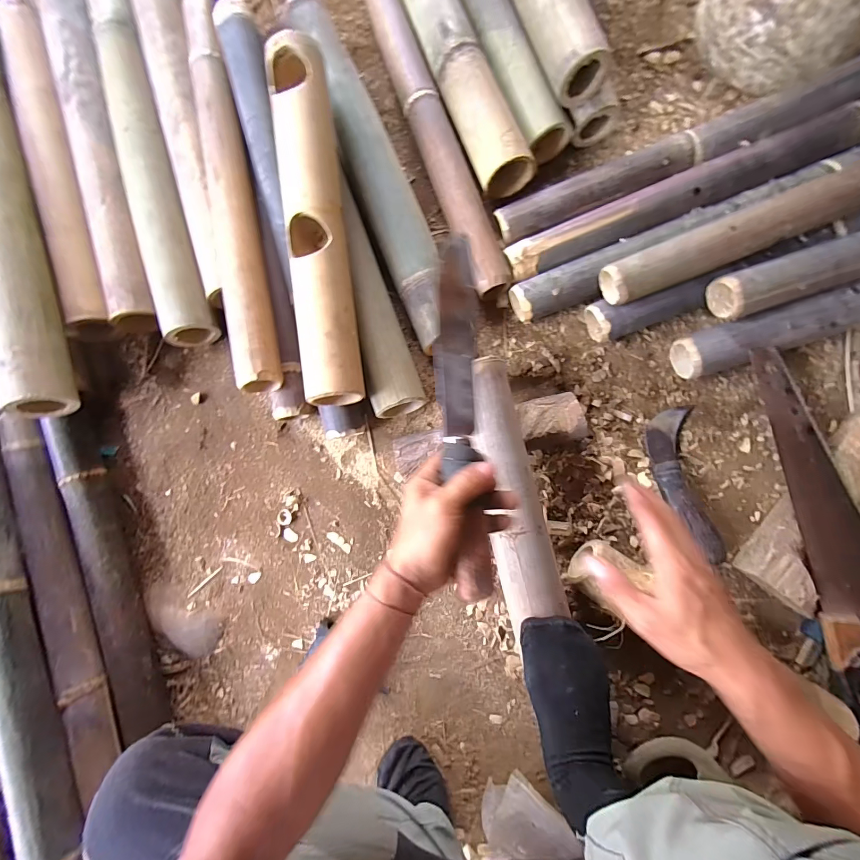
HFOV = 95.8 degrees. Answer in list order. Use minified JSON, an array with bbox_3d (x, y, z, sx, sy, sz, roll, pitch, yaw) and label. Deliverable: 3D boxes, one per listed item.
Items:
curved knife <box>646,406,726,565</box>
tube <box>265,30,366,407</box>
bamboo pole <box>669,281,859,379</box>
[{"bbox_3d":[0.364,0.074,0.555,0.068,0.031,0.214,-11,72,6],"label":"curved knife"},{"bbox_3d":[-0.159,-0.282,0.532,0.084,0.067,0.492,-8,85,6],"label":"tube"},{"bbox_3d":[0.663,-0.193,0.512,0.642,0.081,0.063,-17,84,5],"label":"bamboo pole"}]

